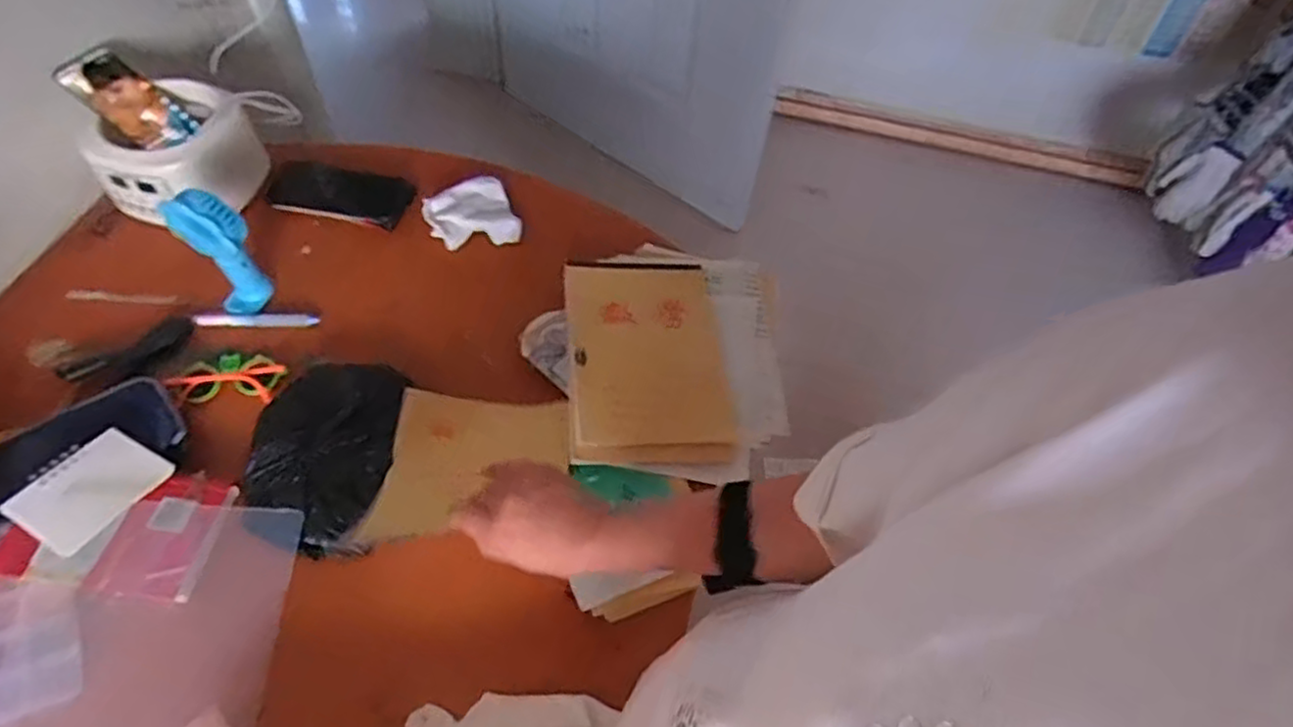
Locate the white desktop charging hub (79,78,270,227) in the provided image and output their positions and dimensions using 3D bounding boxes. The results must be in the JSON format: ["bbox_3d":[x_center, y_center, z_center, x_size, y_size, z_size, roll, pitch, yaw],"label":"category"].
[{"bbox_3d":[-0.544,-0.246,0.810,0.167,0.088,0.134,-1,56,-6],"label":"white desktop charging hub"}]

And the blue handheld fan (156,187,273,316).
[{"bbox_3d":[-0.441,-0.115,0.729,0.048,0.140,0.052,36,60,18],"label":"blue handheld fan"}]

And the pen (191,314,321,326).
[{"bbox_3d":[-0.432,-0.048,0.774,0.129,0.010,0.012,-2,56,-7],"label":"pen"}]

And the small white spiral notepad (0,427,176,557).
[{"bbox_3d":[-0.488,0.109,0.613,0.077,0.006,0.103,33,56,3],"label":"small white spiral notepad"}]

